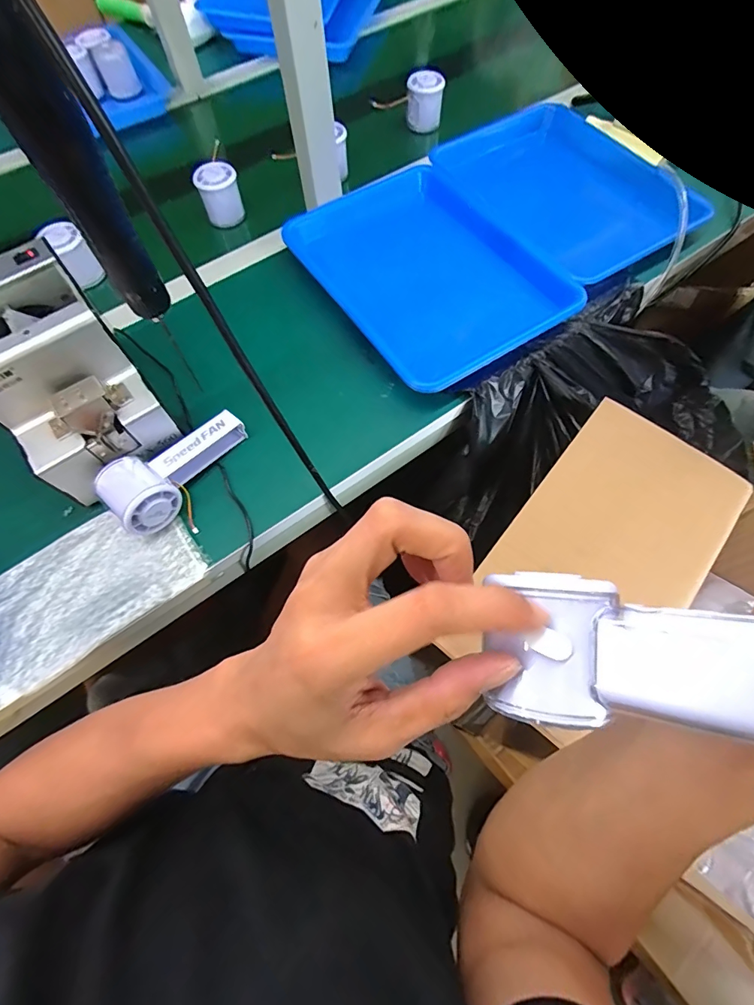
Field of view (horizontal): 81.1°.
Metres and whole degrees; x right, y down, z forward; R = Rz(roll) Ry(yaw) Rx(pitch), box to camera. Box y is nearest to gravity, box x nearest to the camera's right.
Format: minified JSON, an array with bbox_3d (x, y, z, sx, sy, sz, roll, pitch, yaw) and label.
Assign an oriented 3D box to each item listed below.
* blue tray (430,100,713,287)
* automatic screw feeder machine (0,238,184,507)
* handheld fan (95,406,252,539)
[{"bbox_3d":[0.266,-0.463,0.628,0.242,0.030,0.348,-31,69,-11],"label":"blue tray"},{"bbox_3d":[-0.296,-0.119,0.406,0.121,0.118,0.169,-36,70,-13],"label":"automatic screw feeder machine"},{"bbox_3d":[-0.200,-0.040,0.438,0.062,0.053,0.150,36,72,16],"label":"handheld fan"}]

